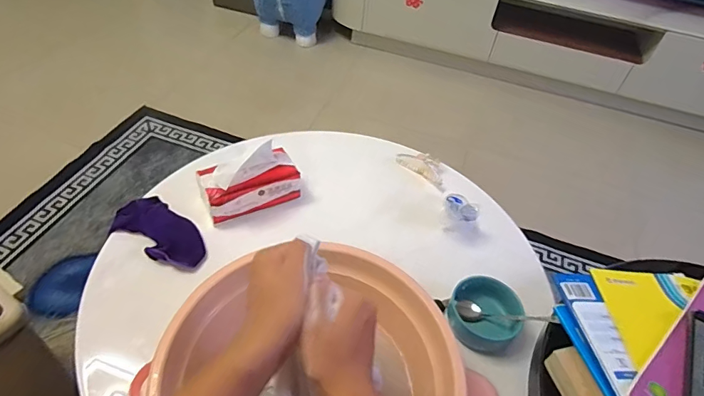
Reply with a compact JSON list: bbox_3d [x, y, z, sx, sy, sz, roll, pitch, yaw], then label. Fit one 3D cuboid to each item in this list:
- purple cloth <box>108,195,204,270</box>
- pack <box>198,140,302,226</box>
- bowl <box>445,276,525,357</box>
[{"bbox_3d":[-0.342,0.058,0.783,0.197,0.026,0.087,27,50,18],"label":"purple cloth"},{"bbox_3d":[-0.189,-0.043,0.824,0.173,0.109,0.083,-20,52,-23],"label":"pack"},{"bbox_3d":[0.214,0.186,0.707,0.111,0.049,0.103,3,47,-4],"label":"bowl"}]

